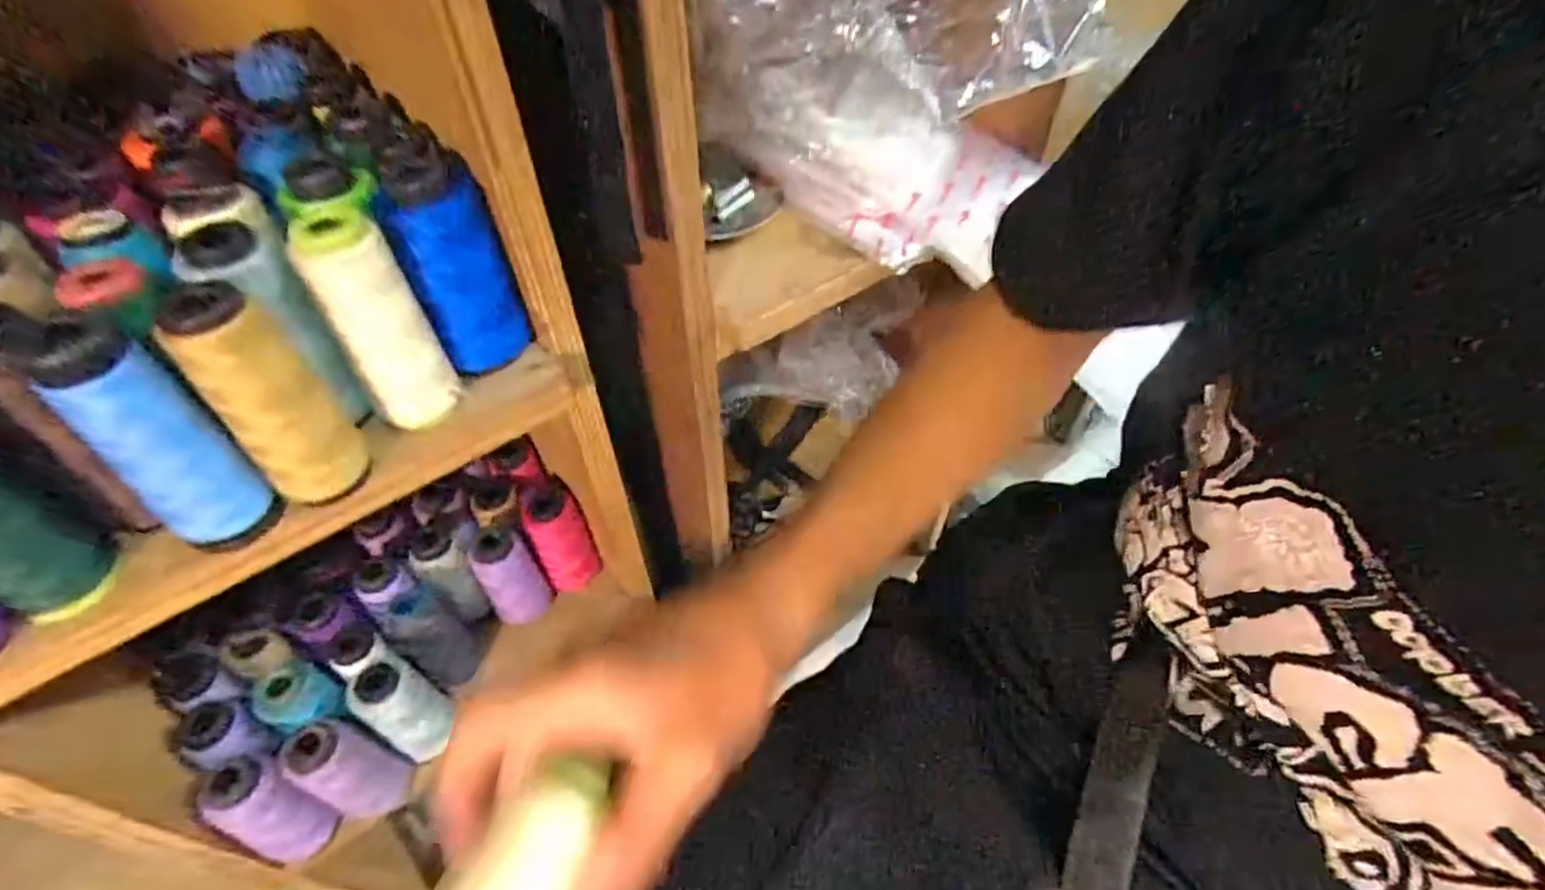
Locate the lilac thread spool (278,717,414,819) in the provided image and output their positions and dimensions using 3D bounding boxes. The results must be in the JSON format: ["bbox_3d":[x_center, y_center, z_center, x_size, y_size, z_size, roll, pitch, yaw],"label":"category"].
[{"bbox_3d":[-0.308,0.234,0.508,0.041,0.113,0.045,0,49,0],"label":"lilac thread spool"}]

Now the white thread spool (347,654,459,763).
[{"bbox_3d":[-0.281,0.199,0.535,0.047,0.097,0.046,27,55,21],"label":"white thread spool"}]

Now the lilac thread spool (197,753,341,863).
[{"bbox_3d":[-0.347,0.256,0.489,0.050,0.107,0.050,14,51,12],"label":"lilac thread spool"}]

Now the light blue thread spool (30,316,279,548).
[{"bbox_3d":[-0.263,0.002,0.302,0.032,0.117,0.037,27,55,21],"label":"light blue thread spool"}]

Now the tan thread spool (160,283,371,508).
[{"bbox_3d":[-0.229,-0.021,0.320,0.042,0.107,0.034,-34,57,-25],"label":"tan thread spool"}]

